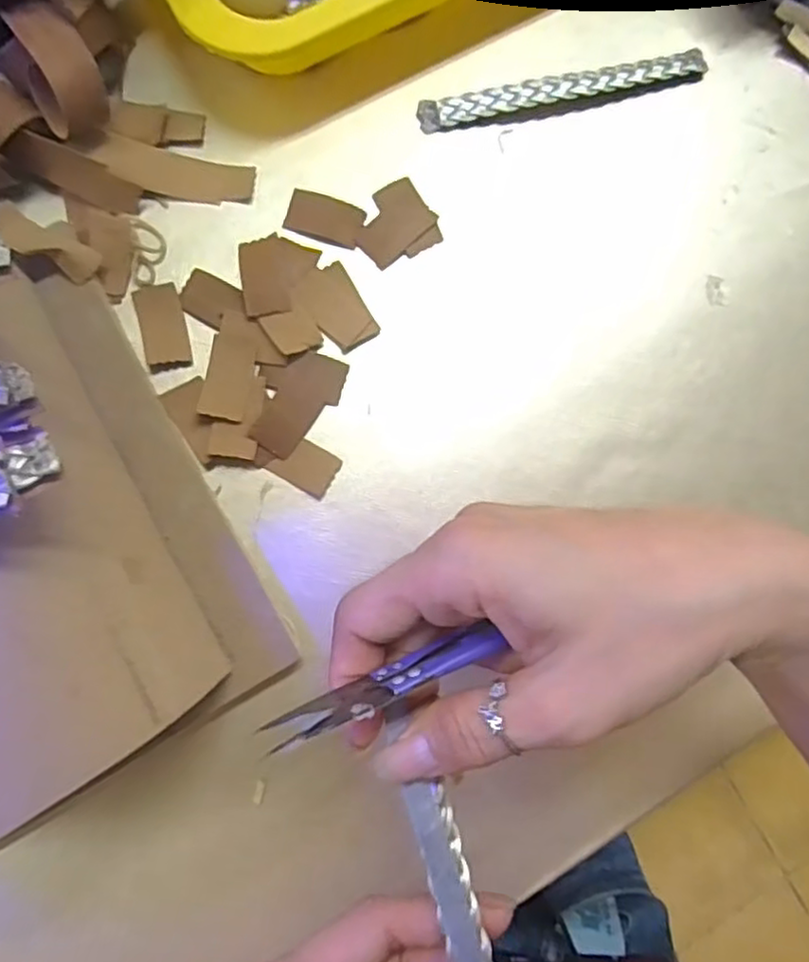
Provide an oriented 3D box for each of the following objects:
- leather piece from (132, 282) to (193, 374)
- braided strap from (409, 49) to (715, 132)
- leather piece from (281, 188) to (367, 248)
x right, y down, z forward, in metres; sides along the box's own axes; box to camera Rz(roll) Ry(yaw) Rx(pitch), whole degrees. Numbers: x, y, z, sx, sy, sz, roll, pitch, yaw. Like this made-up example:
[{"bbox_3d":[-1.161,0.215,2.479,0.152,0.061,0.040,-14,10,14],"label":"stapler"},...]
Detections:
[{"bbox_3d":[-0.104,-0.066,0.292,0.018,0.005,0.036,-14,84,-6],"label":"leather piece"},{"bbox_3d":[0.075,-0.181,0.314,0.138,0.010,0.012,-13,84,-6],"label":"braided strap"},{"bbox_3d":[-0.035,-0.117,0.302,0.033,0.004,0.020,19,82,-2],"label":"leather piece"}]

